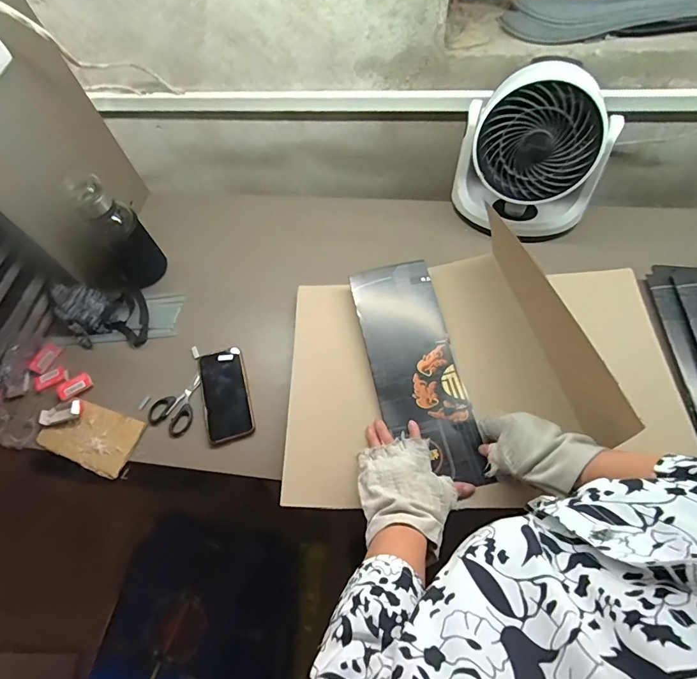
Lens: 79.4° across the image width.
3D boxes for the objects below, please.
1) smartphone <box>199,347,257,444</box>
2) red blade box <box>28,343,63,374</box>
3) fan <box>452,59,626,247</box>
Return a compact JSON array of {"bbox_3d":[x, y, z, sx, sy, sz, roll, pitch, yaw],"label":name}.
[{"bbox_3d":[-0.206,0.090,0.711,0.081,0.007,0.161,-19,66,0],"label":"smartphone"},{"bbox_3d":[-0.562,0.034,0.778,0.029,0.011,0.056,34,73,-14],"label":"red blade box"},{"bbox_3d":[0.323,-0.329,0.738,0.238,0.246,0.168,13,60,11],"label":"fan"}]

